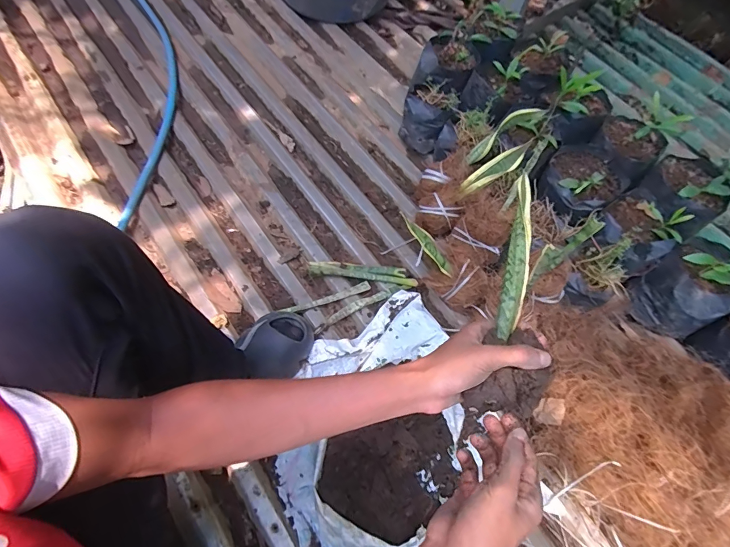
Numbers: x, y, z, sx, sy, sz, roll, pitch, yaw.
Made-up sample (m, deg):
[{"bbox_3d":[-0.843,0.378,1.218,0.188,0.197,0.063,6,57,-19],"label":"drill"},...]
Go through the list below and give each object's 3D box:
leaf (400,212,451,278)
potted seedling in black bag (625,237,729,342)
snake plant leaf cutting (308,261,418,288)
[{"bbox_3d":[0.115,-0.053,0.716,0.018,0.160,0.038,-1,54,47],"label":"leaf"},{"bbox_3d":[0.636,0.011,0.728,0.154,0.213,0.144,1,67,-3],"label":"potted seedling in black bag"},{"bbox_3d":[-0.003,-0.004,0.816,0.220,0.030,0.035,5,65,0],"label":"snake plant leaf cutting"}]

